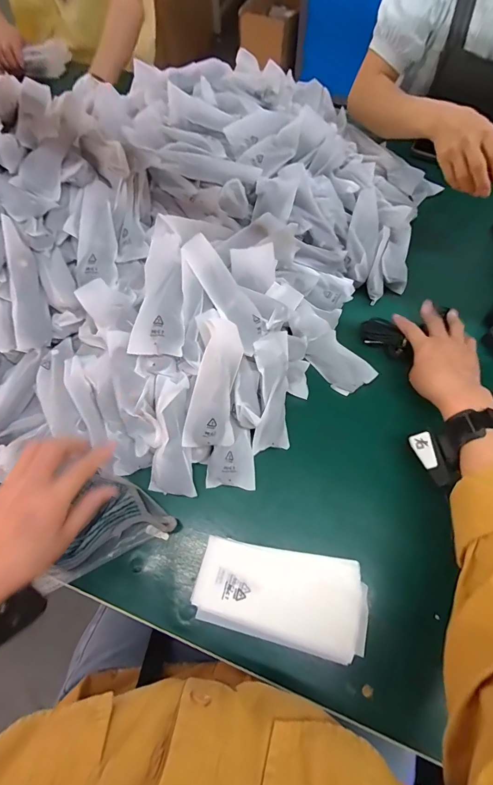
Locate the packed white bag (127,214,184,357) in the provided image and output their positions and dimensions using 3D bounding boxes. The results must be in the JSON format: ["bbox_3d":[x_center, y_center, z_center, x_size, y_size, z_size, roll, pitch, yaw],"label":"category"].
[{"bbox_3d":[-0.103,-0.129,0.431,0.059,0.014,0.171,2,78,2],"label":"packed white bag"}]

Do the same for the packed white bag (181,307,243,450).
[{"bbox_3d":[-0.037,-0.008,0.417,0.057,0.036,0.158,11,104,6],"label":"packed white bag"}]

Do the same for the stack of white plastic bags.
[{"bbox_3d":[0.036,0.219,0.384,0.179,0.015,0.092,8,65,5],"label":"stack of white plastic bags"}]

